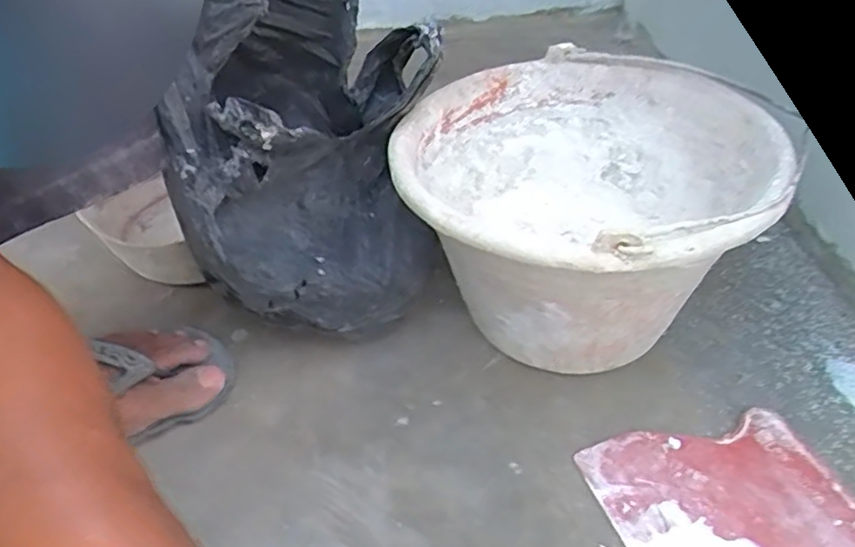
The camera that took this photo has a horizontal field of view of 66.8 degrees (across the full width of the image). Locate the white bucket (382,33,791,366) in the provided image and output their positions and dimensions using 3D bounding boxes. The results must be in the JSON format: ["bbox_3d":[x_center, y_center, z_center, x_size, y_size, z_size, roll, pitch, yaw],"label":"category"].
[{"bbox_3d":[0.112,-0.039,0.478,0.232,0.157,0.258,25,50,27],"label":"white bucket"}]

